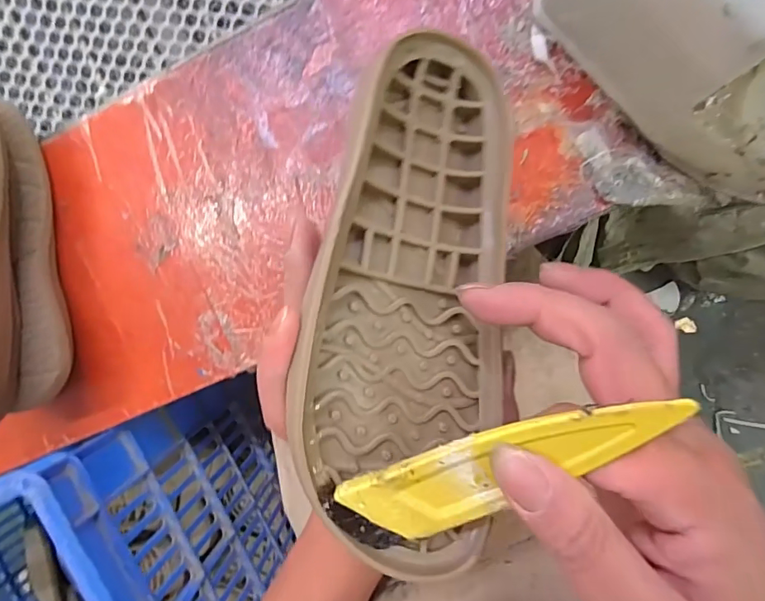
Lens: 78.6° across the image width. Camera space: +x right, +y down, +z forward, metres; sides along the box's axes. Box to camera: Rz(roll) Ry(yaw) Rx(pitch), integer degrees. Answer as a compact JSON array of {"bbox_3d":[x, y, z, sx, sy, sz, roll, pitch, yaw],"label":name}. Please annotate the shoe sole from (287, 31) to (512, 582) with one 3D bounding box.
[{"bbox_3d":[0.015,-0.005,0.209,0.090,0.032,0.226,12,80,-20],"label":"shoe sole"}]

